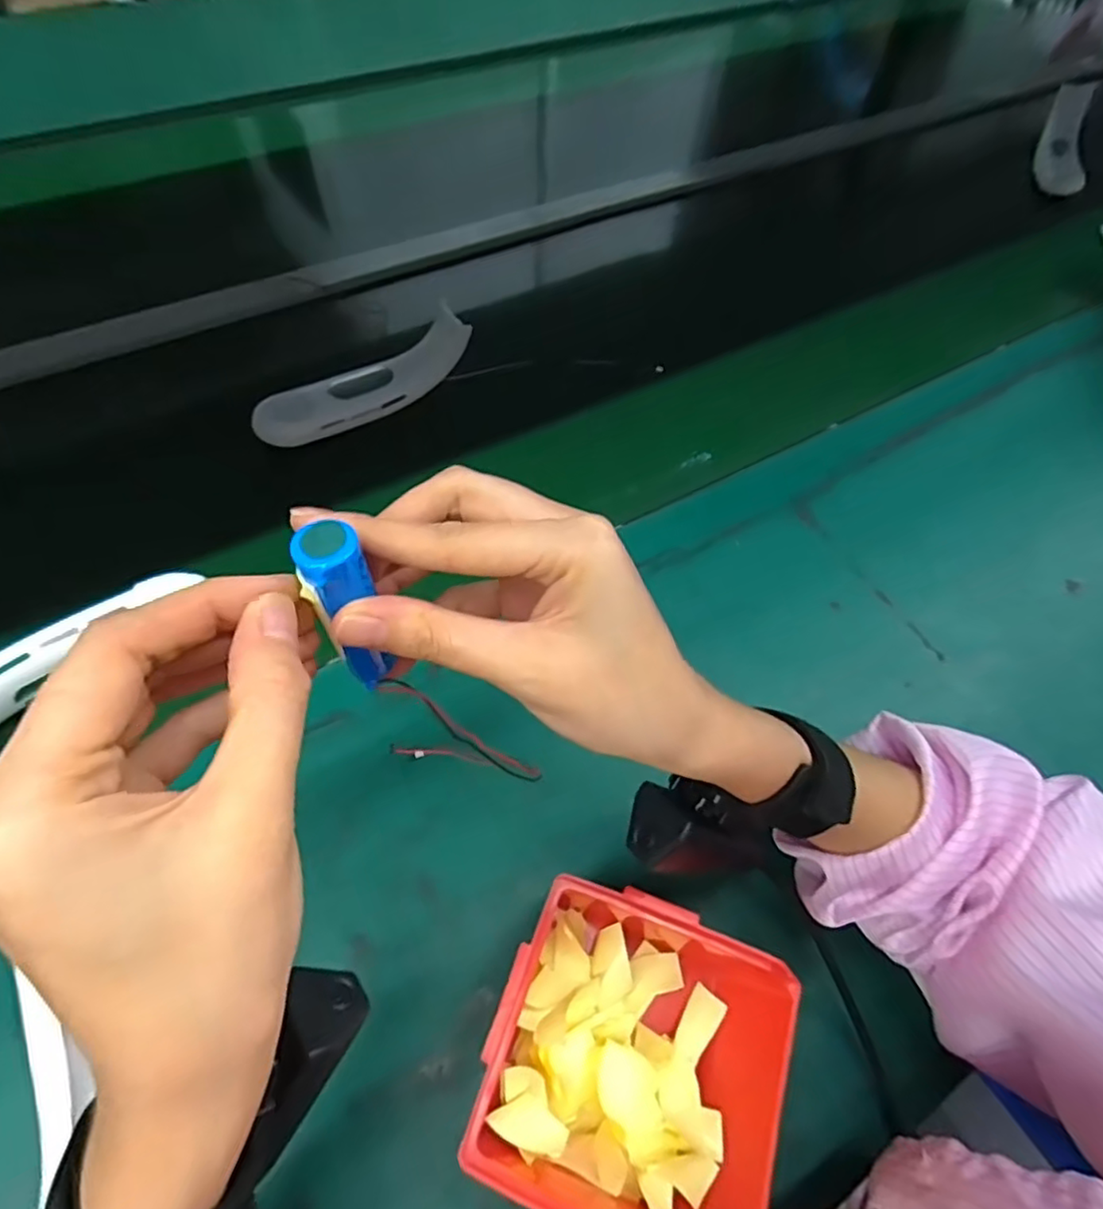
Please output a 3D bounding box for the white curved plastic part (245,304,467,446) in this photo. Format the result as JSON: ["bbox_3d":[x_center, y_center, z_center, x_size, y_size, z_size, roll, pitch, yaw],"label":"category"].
[{"bbox_3d":[-0.164,-0.196,0.550,0.191,0.050,0.048,-31,67,-19],"label":"white curved plastic part"}]

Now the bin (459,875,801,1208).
[{"bbox_3d":[0.042,0.217,0.304,0.135,0.066,0.123,20,61,7],"label":"bin"}]

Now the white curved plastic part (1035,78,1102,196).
[{"bbox_3d":[0.653,-0.593,0.802,0.050,0.022,0.148,8,78,35],"label":"white curved plastic part"}]

